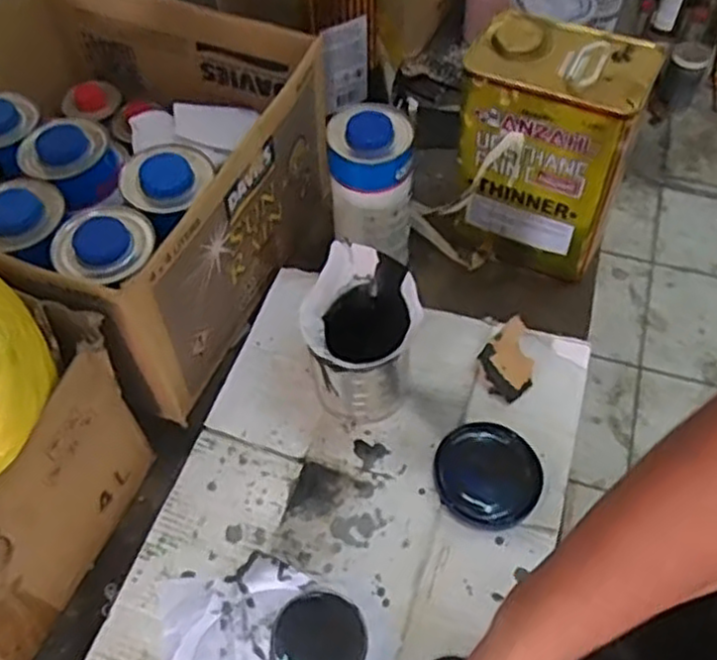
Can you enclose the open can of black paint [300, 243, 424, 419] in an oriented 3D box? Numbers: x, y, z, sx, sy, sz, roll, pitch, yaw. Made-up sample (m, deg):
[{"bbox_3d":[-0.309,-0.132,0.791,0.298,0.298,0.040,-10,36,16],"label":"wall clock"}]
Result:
[{"bbox_3d":[0.002,0.011,0.726,0.109,0.133,0.121,16,57,12],"label":"open can of black paint"}]

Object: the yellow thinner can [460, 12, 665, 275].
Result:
[{"bbox_3d":[0.194,-0.185,0.776,0.167,0.243,0.107,23,59,16],"label":"yellow thinner can"}]

